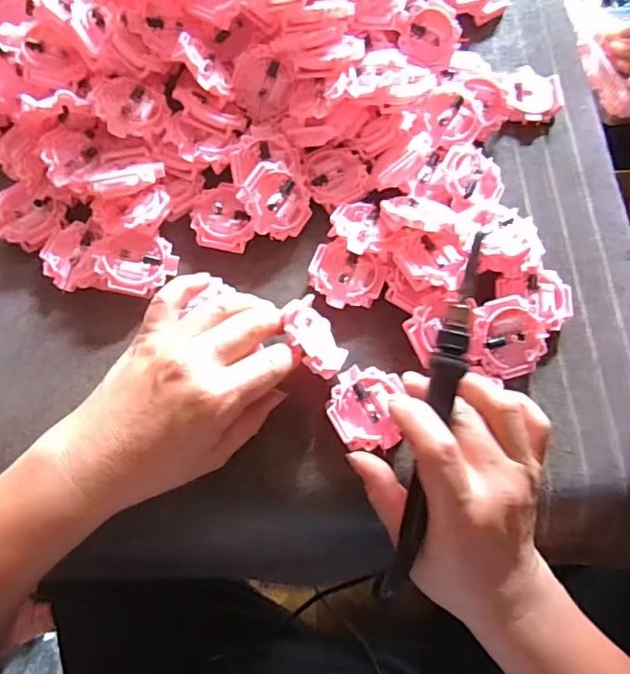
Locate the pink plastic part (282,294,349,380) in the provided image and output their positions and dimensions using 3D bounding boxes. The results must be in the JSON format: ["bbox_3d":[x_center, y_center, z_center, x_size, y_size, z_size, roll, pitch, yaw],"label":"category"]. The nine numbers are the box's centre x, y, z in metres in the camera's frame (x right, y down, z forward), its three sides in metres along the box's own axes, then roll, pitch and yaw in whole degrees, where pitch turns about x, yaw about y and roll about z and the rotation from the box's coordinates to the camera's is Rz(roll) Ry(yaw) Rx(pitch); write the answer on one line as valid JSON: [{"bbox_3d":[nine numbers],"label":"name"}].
[{"bbox_3d":[0.001,0.000,0.339,0.011,0.048,0.054,-32,73,25],"label":"pink plastic part"}]

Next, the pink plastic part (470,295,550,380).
[{"bbox_3d":[0.131,0.000,0.353,0.049,0.009,0.051,3,94,-9],"label":"pink plastic part"}]

